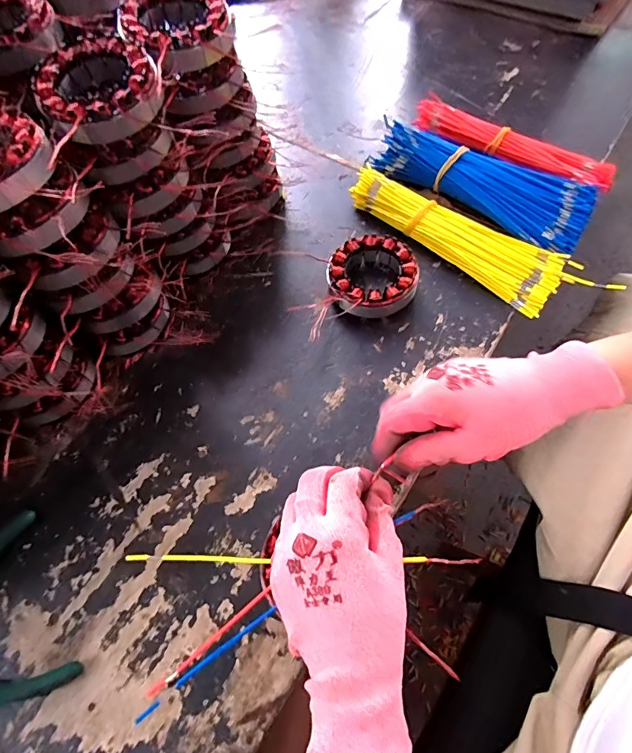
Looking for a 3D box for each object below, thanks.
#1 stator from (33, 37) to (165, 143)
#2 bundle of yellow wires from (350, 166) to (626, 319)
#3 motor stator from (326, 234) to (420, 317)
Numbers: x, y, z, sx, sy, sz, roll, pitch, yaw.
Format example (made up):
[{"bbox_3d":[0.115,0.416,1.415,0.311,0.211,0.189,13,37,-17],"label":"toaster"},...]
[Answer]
[{"bbox_3d":[-0.160,-0.212,0.319,0.084,0.029,0.086,0,63,0],"label":"stator"},{"bbox_3d":[0.157,-0.141,0.452,0.272,0.034,0.072,35,69,18],"label":"bundle of yellow wires"},{"bbox_3d":[0.056,-0.098,0.431,0.089,0.035,0.090,3,62,3],"label":"motor stator"}]

